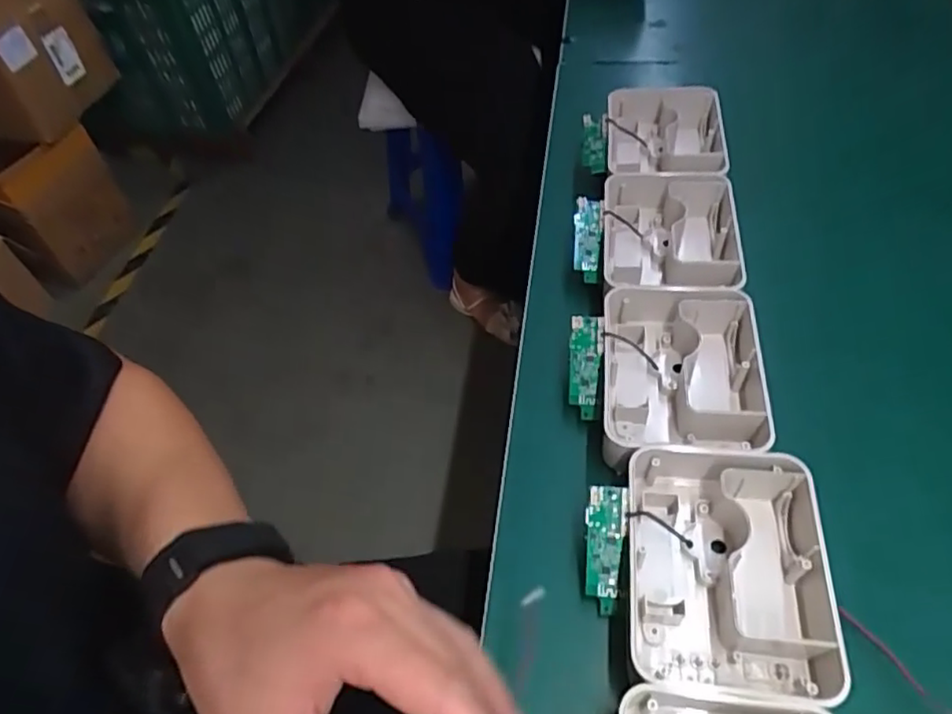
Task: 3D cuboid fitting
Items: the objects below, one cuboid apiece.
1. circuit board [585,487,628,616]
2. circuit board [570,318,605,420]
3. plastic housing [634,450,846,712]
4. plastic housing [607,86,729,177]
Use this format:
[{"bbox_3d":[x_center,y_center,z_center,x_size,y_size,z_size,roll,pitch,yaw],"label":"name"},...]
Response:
[{"bbox_3d":[0.073,0.110,0.352,0.021,0.006,0.071,4,87,7],"label":"circuit board"},{"bbox_3d":[0.075,0.007,0.426,0.022,0.007,0.069,3,84,6],"label":"circuit board"},{"bbox_3d":[0.139,0.116,0.336,0.108,0.040,0.124,3,53,7],"label":"plastic housing"},{"bbox_3d":[0.172,-0.189,0.568,0.103,0.053,0.133,2,53,6],"label":"plastic housing"}]

